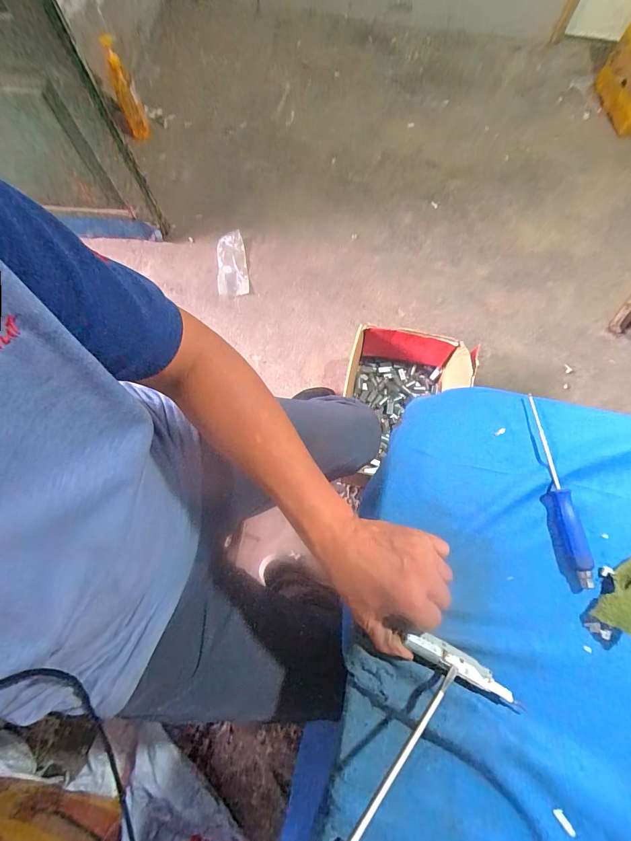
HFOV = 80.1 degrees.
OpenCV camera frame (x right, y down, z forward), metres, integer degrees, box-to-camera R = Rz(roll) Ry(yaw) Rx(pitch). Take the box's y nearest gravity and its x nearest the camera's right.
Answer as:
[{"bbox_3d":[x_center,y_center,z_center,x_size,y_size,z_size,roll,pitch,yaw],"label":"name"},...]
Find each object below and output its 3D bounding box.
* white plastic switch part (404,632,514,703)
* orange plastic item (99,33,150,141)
[{"bbox_3d":[0.127,0.213,0.328,0.100,0.009,0.019,29,75,3],"label":"white plastic switch part"},{"bbox_3d":[-0.643,-1.114,1.271,0.074,0.262,0.061,-14,47,-2],"label":"orange plastic item"}]

